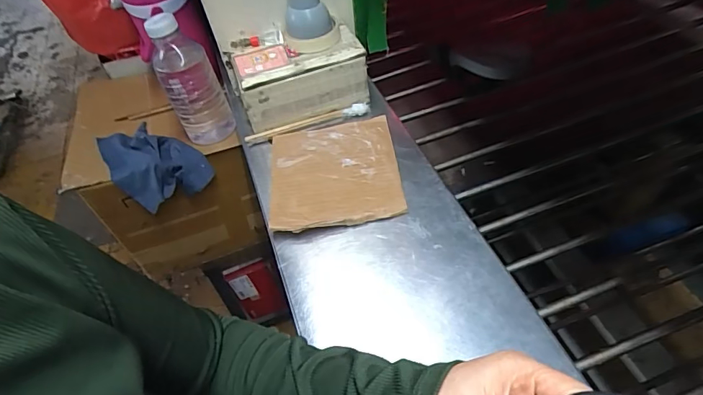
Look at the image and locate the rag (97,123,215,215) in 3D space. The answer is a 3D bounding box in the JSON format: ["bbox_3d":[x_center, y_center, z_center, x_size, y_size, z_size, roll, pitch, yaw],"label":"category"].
[{"bbox_3d":[-0.373,-0.059,0.816,0.238,0.074,0.121,25,56,28],"label":"rag"}]

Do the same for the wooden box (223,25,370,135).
[{"bbox_3d":[-0.082,-0.186,0.693,0.200,0.084,0.119,-14,48,-3],"label":"wooden box"}]

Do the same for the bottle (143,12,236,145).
[{"bbox_3d":[-0.269,-0.186,0.762,0.085,0.230,0.063,-19,48,-7],"label":"bottle"}]

